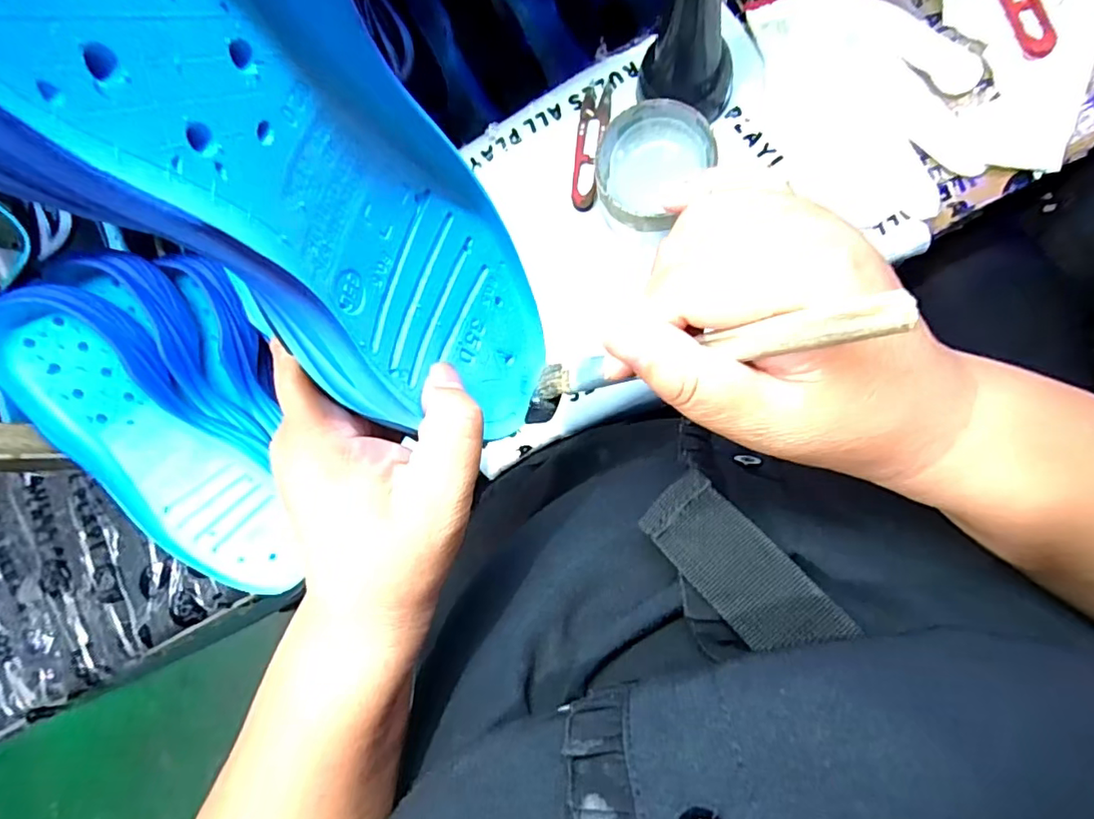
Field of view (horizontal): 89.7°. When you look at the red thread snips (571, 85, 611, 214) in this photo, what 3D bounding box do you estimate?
[{"bbox_3d":[0.034,-0.205,0.429,0.022,0.004,0.100,7,87,9],"label":"red thread snips"}]

